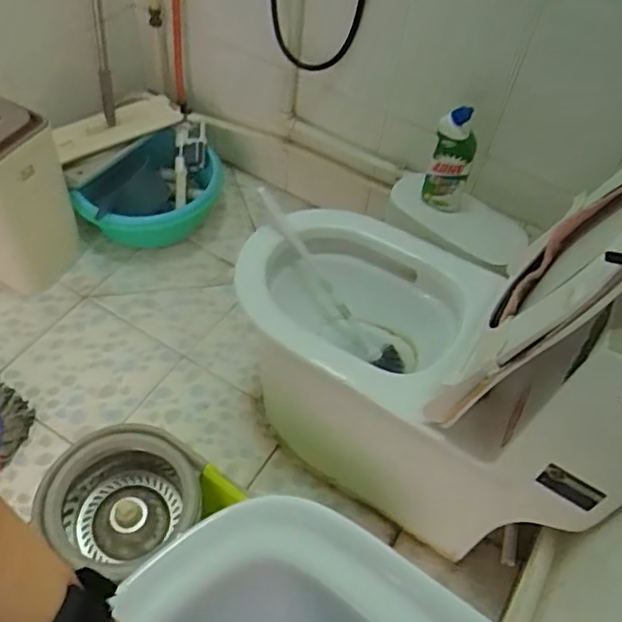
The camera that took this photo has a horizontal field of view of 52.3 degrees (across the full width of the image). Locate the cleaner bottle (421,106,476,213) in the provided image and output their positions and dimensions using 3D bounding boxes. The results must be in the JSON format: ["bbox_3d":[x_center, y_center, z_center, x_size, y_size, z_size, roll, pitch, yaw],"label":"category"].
[{"bbox_3d":[0.295,-0.316,1.315,0.088,0.245,0.069,22,54,11],"label":"cleaner bottle"}]

